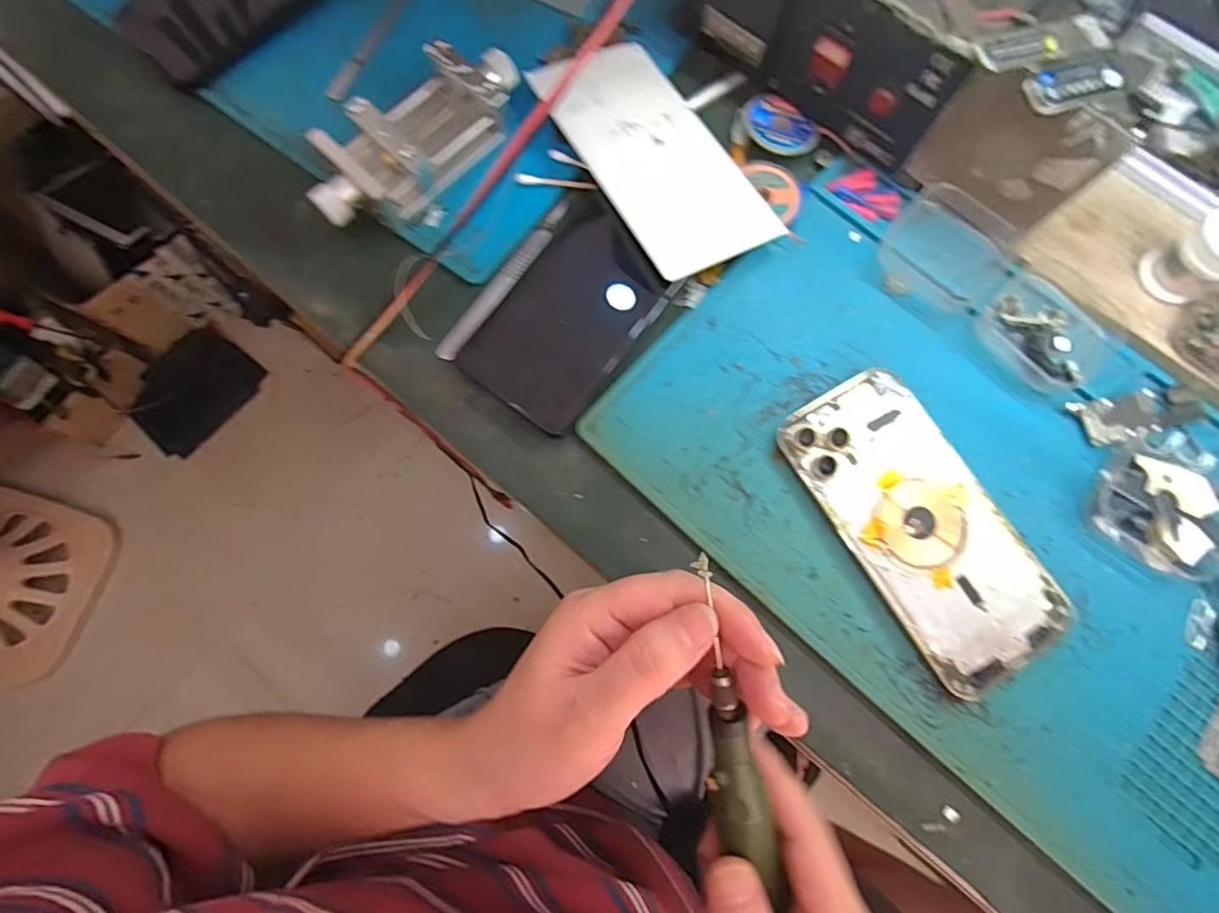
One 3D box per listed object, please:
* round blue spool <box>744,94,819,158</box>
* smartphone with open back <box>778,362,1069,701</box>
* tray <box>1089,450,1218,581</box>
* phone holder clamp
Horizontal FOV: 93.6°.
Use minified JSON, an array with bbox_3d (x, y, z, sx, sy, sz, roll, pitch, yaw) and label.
[{"bbox_3d":[0.105,-0.203,0.350,0.043,0.008,0.040,0,77,-1],"label":"round blue spool"},{"bbox_3d":[0.159,0.035,0.296,0.075,0.009,0.160,-31,79,-7],"label":"smartphone with open back"},{"bbox_3d":[0.284,0.028,0.295,0.060,0.015,0.048,40,80,8],"label":"tray"},{"bbox_3d":[-0.109,-0.183,0.327,0.053,0.031,0.136,44,81,9],"label":"phone holder clamp"}]

